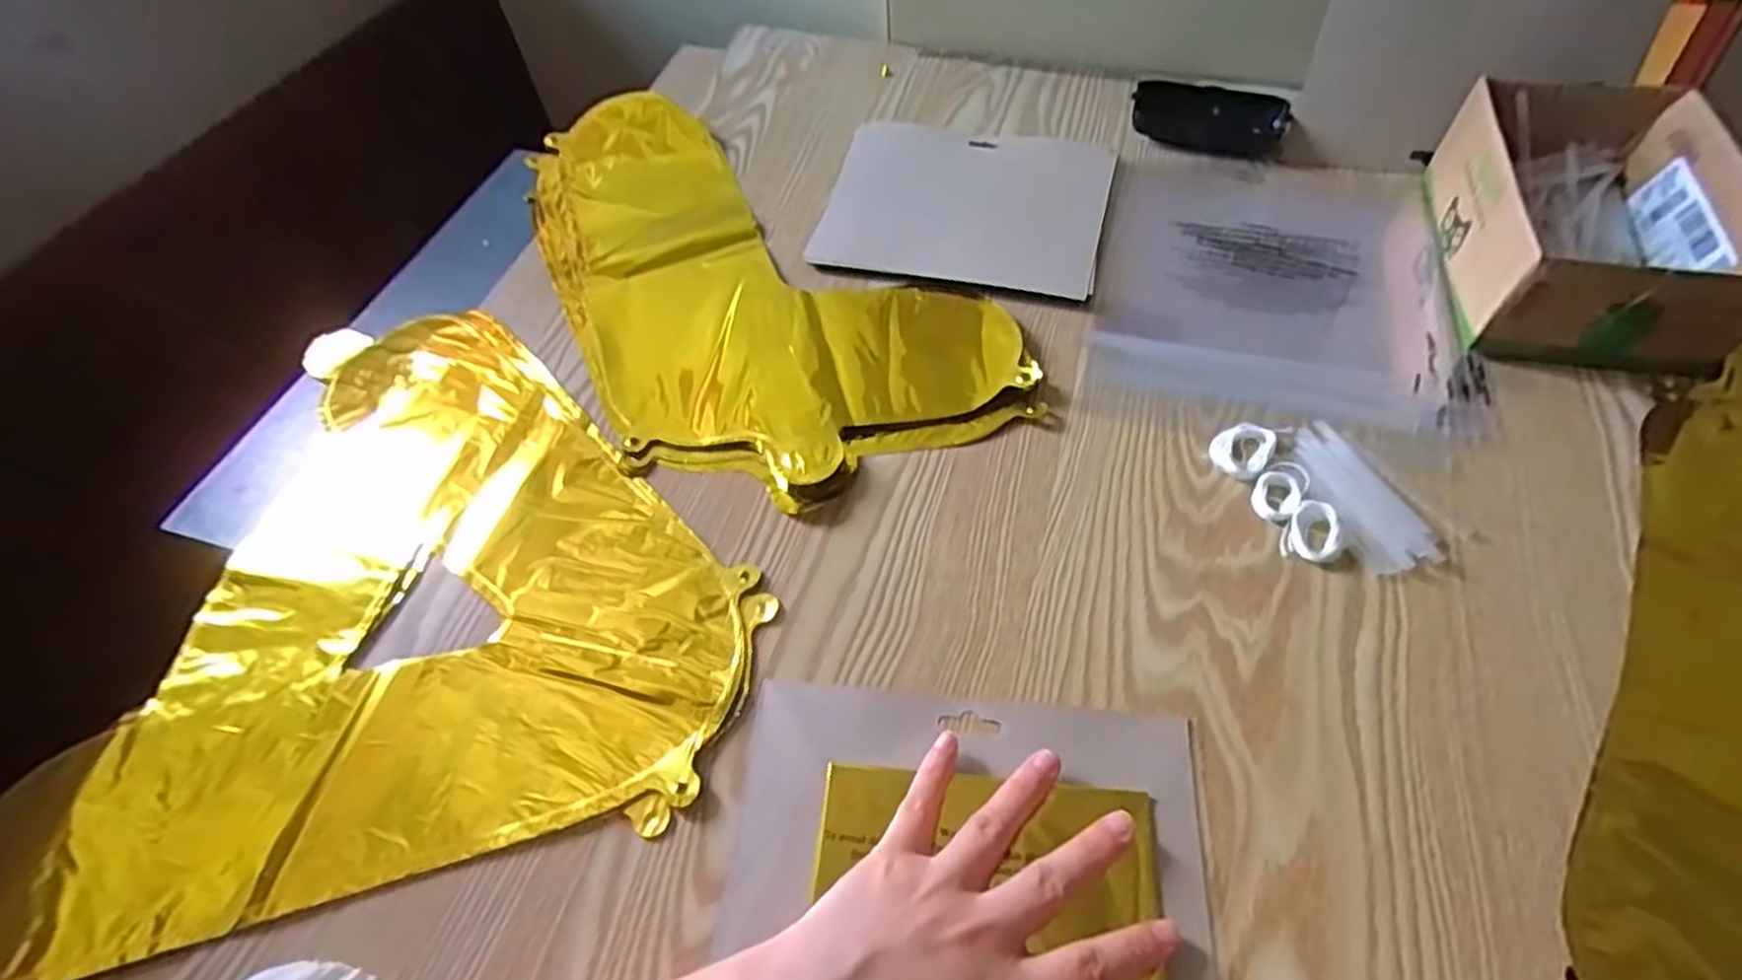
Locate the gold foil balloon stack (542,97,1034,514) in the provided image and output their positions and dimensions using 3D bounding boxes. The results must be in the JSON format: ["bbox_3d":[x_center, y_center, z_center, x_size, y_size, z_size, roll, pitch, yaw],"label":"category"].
[{"bbox_3d":[-0.108,-0.159,0.549,0.224,0.013,0.438,-30,58,-16],"label":"gold foil balloon stack"}]

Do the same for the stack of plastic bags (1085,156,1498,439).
[{"bbox_3d":[0.269,-0.146,0.524,0.217,0.010,0.246,12,57,12],"label":"stack of plastic bags"}]

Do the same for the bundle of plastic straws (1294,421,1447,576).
[{"bbox_3d":[0.254,0.003,0.419,0.042,0.007,0.092,-18,55,-8],"label":"bundle of plastic straws"}]

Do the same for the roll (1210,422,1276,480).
[{"bbox_3d":[0.204,-0.022,0.434,0.030,0.007,0.036,36,64,25],"label":"roll"}]

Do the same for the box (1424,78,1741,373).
[{"bbox_3d":[0.428,-0.164,0.477,0.131,0.069,0.187,9,56,10],"label":"box"}]

